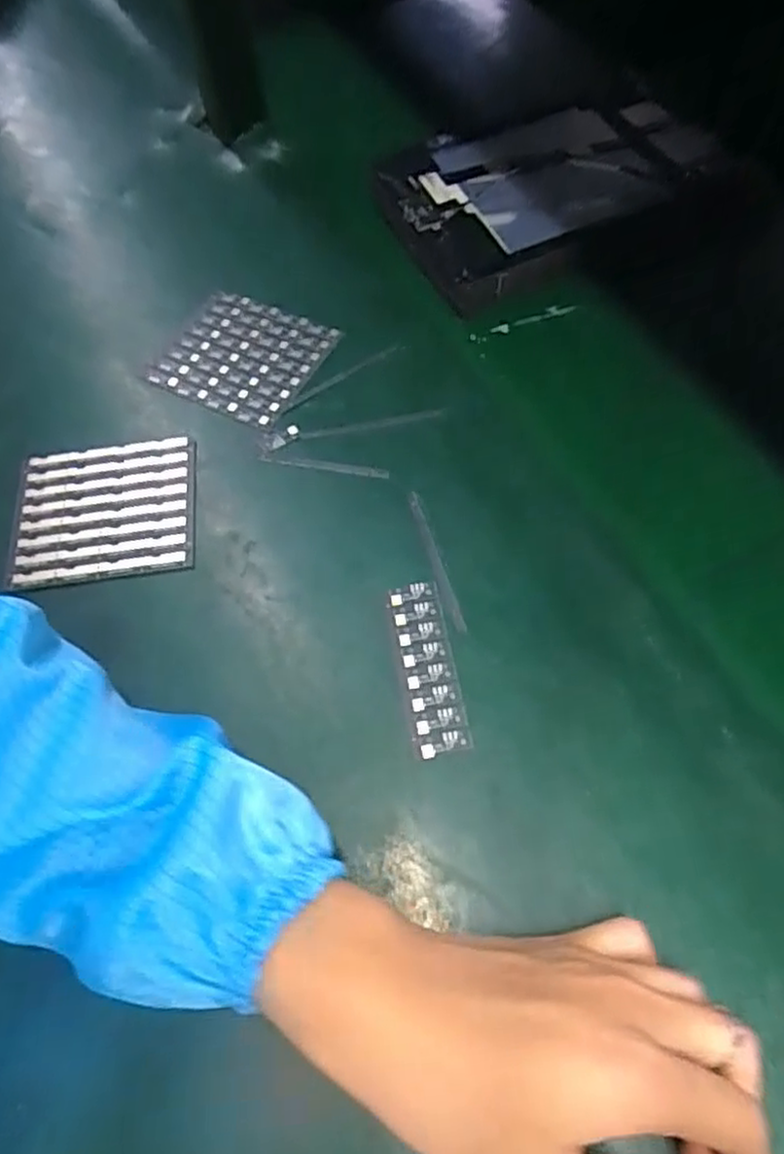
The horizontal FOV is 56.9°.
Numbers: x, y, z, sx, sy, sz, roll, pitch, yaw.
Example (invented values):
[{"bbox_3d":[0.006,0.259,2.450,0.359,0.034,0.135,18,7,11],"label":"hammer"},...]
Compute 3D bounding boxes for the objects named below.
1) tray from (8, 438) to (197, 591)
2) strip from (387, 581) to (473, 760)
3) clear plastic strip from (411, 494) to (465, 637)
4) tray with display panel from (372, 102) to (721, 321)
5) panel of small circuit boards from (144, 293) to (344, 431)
[{"bbox_3d":[-0.174,-0.042,0.441,0.109,0.009,0.094,-8,60,3],"label":"tray"},{"bbox_3d":[0.018,0.046,0.378,0.028,0.005,0.092,-12,60,1],"label":"strip"},{"bbox_3d":[0.025,-0.010,0.407,0.006,0.008,0.087,-18,60,-2],"label":"clear plastic strip"},{"bbox_3d":[0.118,-0.290,0.541,0.229,0.036,0.165,-20,60,-3],"label":"tray with display panel"},{"bbox_3d":[-0.103,-0.153,0.496,0.109,0.008,0.089,23,66,19],"label":"panel of small circuit boards"}]

